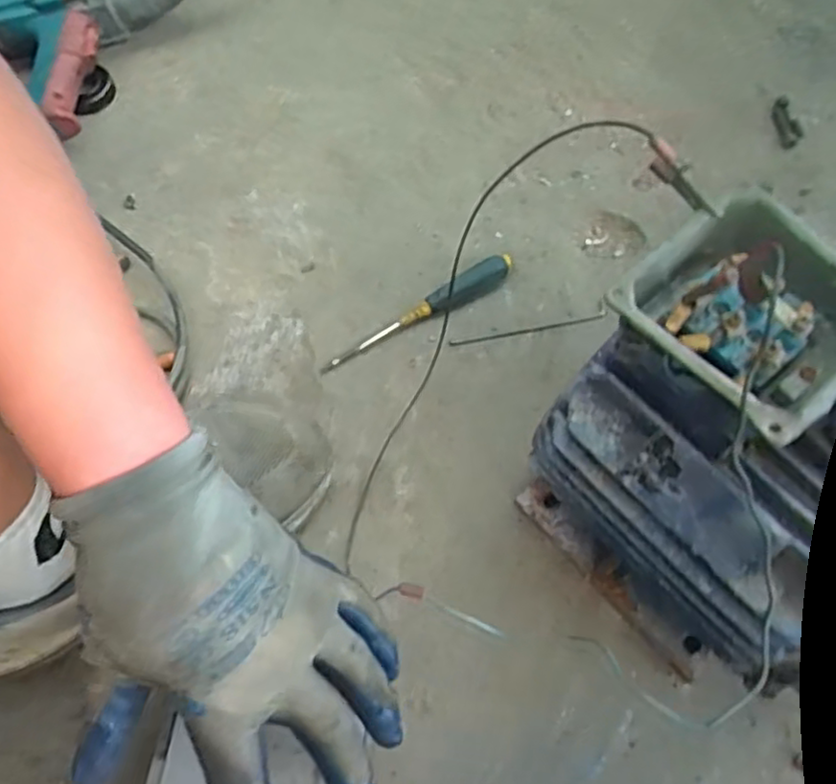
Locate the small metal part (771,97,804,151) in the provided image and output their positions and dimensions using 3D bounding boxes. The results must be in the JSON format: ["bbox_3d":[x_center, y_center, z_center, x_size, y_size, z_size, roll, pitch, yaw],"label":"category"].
[{"bbox_3d":[0.354,-0.257,0.656,0.023,0.006,0.053,-9,81,-2],"label":"small metal part"}]

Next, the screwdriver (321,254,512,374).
[{"bbox_3d":[-0.001,-0.071,0.591,0.183,0.022,0.021,-27,70,-8],"label":"screwdriver"}]

